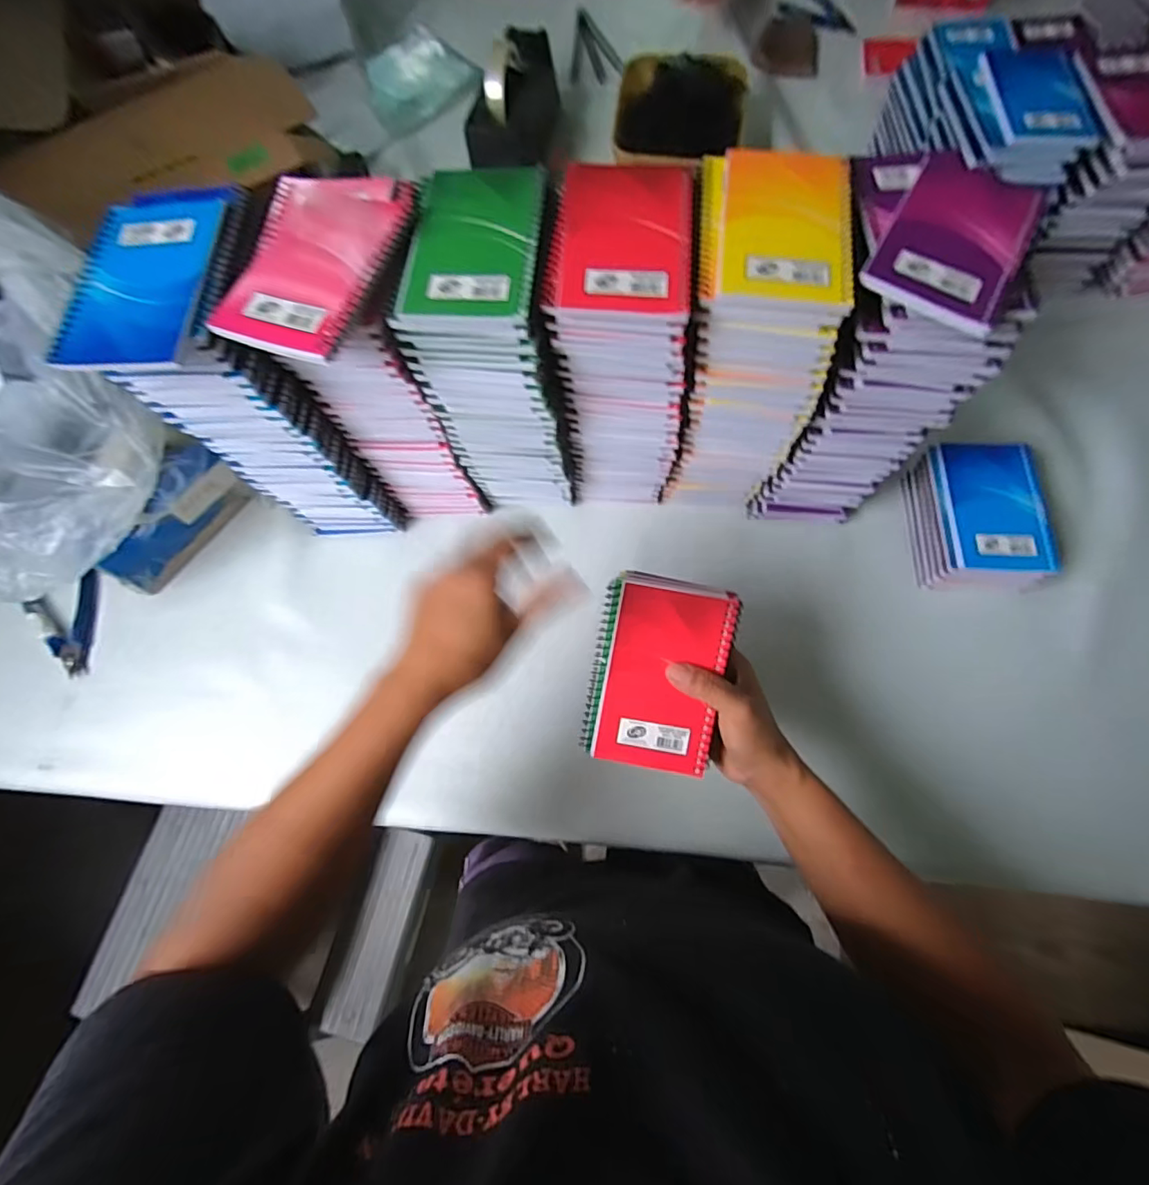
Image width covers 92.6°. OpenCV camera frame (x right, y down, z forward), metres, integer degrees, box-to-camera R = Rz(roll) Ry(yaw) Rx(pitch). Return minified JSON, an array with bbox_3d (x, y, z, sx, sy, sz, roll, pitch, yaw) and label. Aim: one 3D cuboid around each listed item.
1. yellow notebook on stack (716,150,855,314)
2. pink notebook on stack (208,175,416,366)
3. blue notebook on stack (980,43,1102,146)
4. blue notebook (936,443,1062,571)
[{"bbox_3d":[0.136,-0.235,0.353,0.082,0.010,0.124,7,71,5],"label":"yellow notebook on stack"},{"bbox_3d":[-0.170,-0.222,0.358,0.099,0.012,0.158,15,74,8],"label":"pink notebook on stack"},{"bbox_3d":[0.449,-0.485,0.530,0.090,0.015,0.122,-1,73,3],"label":"blue notebook on stack"},{"bbox_3d":[0.389,-0.082,0.508,0.085,0.010,0.126,2,73,4],"label":"blue notebook"}]

